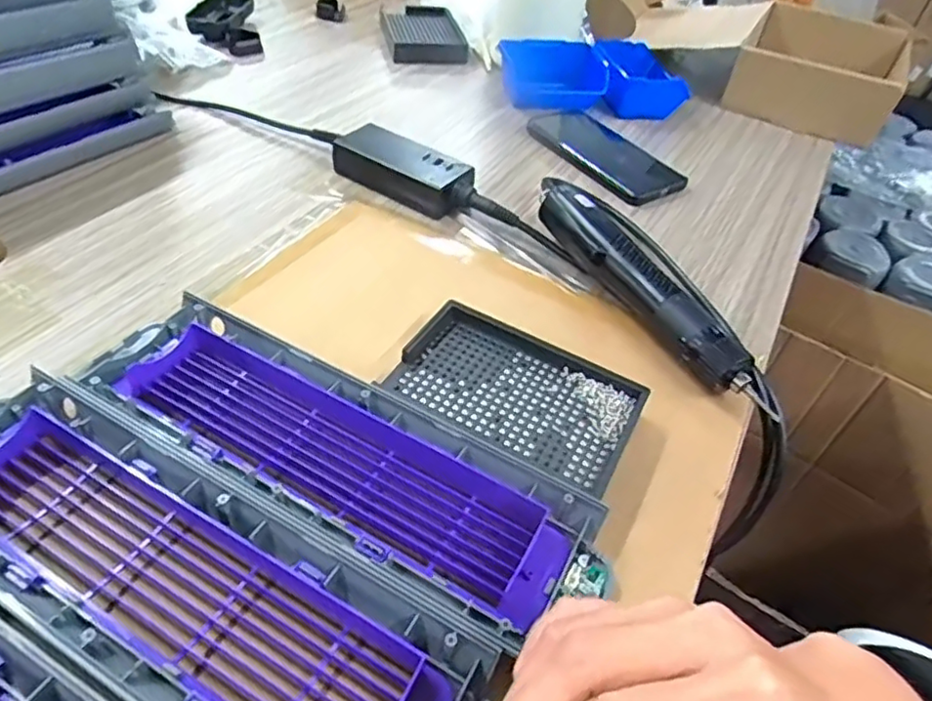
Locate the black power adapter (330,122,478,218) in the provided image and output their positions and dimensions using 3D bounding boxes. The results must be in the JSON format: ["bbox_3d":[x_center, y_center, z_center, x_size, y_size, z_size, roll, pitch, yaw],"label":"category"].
[{"bbox_3d":[-0.051,-0.154,0.537,0.126,0.031,0.046,27,48,18],"label":"black power adapter"}]

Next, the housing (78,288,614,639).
[{"bbox_3d":[-0.069,0.054,0.320,0.276,0.030,0.081,25,48,16],"label":"housing"}]

